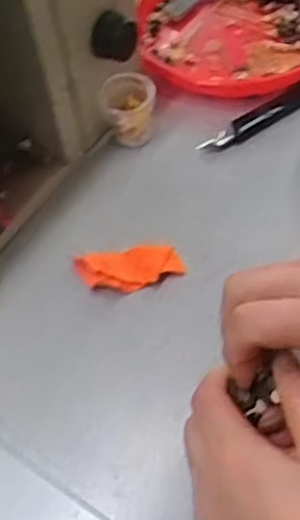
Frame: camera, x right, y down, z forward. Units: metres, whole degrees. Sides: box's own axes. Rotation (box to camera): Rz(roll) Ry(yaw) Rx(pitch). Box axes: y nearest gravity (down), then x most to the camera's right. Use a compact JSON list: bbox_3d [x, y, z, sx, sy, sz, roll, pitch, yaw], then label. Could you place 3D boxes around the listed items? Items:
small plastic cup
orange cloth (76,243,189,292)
[{"bbox_3d":[-0.015,-0.110,0.511,0.038,0.044,0.031,-6,56,1],"label":"small plastic cup"},{"bbox_3d":[-0.013,0.005,0.452,0.068,0.004,0.031,-10,56,-2],"label":"orange cloth"}]

